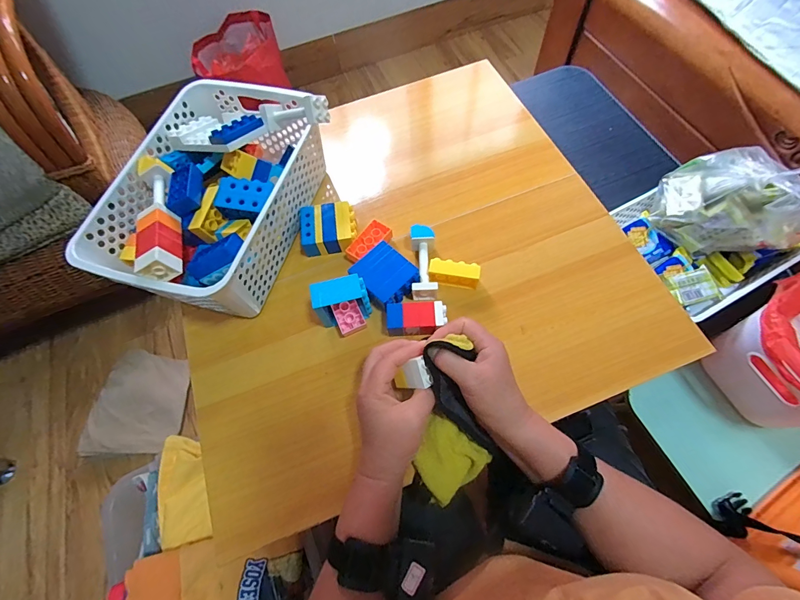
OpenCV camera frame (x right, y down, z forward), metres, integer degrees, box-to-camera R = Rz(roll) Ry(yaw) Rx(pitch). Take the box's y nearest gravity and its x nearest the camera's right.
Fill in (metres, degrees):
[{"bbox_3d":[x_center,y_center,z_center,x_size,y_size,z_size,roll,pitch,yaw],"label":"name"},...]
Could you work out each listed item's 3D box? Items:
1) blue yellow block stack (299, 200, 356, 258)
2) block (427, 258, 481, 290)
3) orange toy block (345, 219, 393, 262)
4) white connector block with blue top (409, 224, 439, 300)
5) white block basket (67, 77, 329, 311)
[{"bbox_3d":[-0.098,-0.098,0.520,0.071,0.032,0.069,-6,65,1],"label":"blue yellow block stack"},{"bbox_3d":[0.069,-0.035,0.476,0.062,0.026,0.023,7,66,7],"label":"block"},{"bbox_3d":[-0.042,-0.078,0.514,0.036,0.020,0.066,39,73,18],"label":"orange toy block"},{"bbox_3d":[0.031,-0.052,0.496,0.032,0.033,0.103,-2,66,2],"label":"white connector block with blue top"},{"bbox_3d":[-0.242,-0.141,0.497,0.223,0.110,0.315,19,68,12],"label":"white block basket"}]

